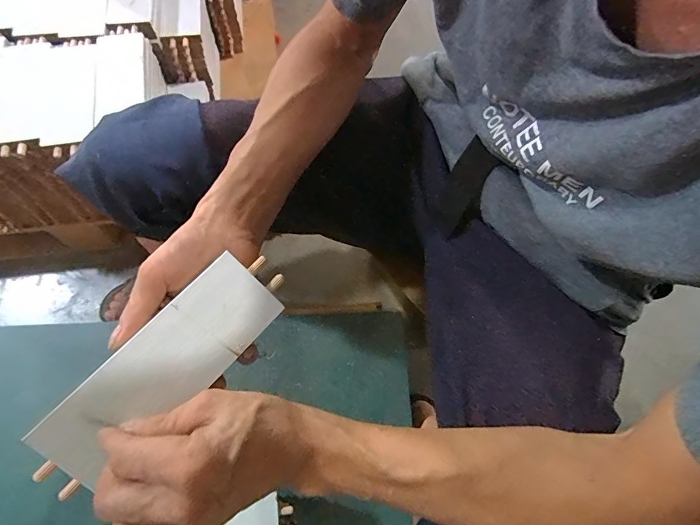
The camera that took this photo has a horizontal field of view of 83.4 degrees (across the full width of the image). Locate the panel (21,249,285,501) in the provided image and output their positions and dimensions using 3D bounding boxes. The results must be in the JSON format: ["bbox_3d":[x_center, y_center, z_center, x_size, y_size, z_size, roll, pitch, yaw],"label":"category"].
[{"bbox_3d":[-0.128,0.071,0.284,0.062,0.010,0.190,47,72,-12],"label":"panel"}]

